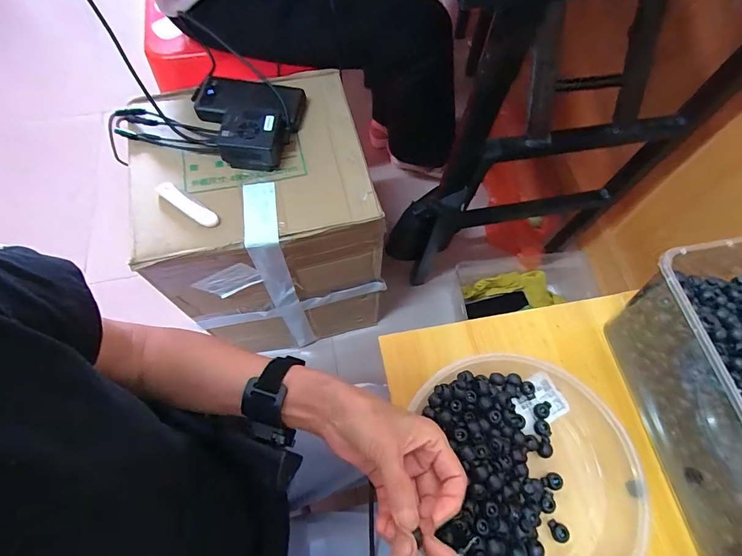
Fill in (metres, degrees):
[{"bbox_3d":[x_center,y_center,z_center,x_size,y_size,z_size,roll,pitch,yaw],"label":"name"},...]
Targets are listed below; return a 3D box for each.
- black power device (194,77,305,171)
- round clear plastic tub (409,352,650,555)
[{"bbox_3d":[-0.185,-0.230,0.589,0.159,0.061,0.146,2,66,1],"label":"black power device"},{"bbox_3d":[0.164,0.190,0.390,0.203,0.053,0.221,0,66,0],"label":"round clear plastic tub"}]

